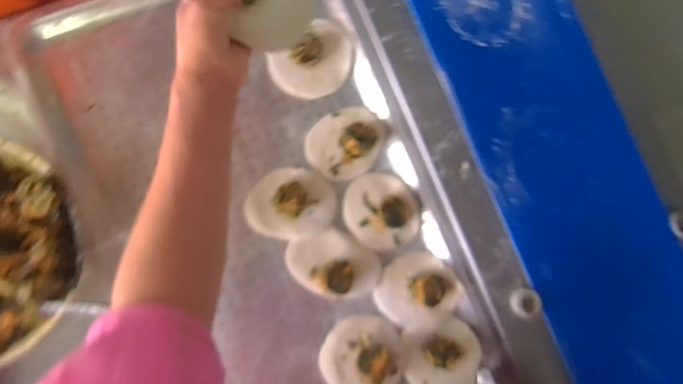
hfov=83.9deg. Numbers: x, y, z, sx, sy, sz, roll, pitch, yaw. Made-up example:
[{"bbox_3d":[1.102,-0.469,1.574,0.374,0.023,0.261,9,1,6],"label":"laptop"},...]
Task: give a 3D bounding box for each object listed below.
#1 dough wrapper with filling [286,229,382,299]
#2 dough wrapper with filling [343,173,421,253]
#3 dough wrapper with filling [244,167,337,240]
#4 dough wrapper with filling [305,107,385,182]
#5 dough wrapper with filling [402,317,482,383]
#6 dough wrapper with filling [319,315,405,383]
[{"bbox_3d":[-0.010,0.087,0.443,0.108,0.033,0.072,33,85,-3],"label":"dough wrapper with filling"},{"bbox_3d":[0.049,0.025,0.457,0.085,0.022,0.097,-35,91,-6],"label":"dough wrapper with filling"},{"bbox_3d":[-0.059,0.013,0.442,0.101,0.030,0.082,1,87,-5],"label":"dough wrapper with filling"},{"bbox_3d":[0.006,-0.060,0.453,0.095,0.025,0.082,-41,91,-6],"label":"dough wrapper with filling"},{"bbox_3d":[0.119,0.196,0.441,0.089,0.017,0.083,0,87,-5],"label":"dough wrapper with filling"},{"bbox_3d":[0.024,0.191,0.432,0.095,0.033,0.091,-8,76,-2],"label":"dough wrapper with filling"}]

